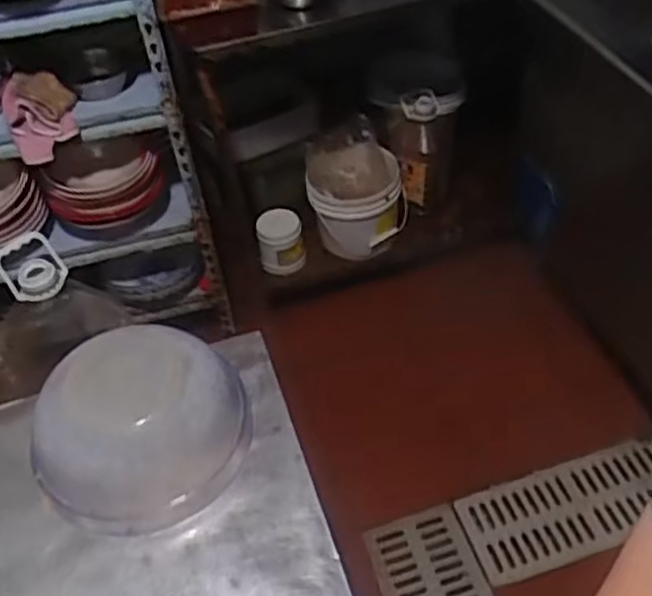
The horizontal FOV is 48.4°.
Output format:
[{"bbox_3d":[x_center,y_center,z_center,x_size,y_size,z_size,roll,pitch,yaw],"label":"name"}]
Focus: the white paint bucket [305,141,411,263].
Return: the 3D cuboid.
[{"bbox_3d":[0.086,-0.263,1.958,0.243,0.231,0.243,-3,47,4],"label":"white paint bucket"}]

